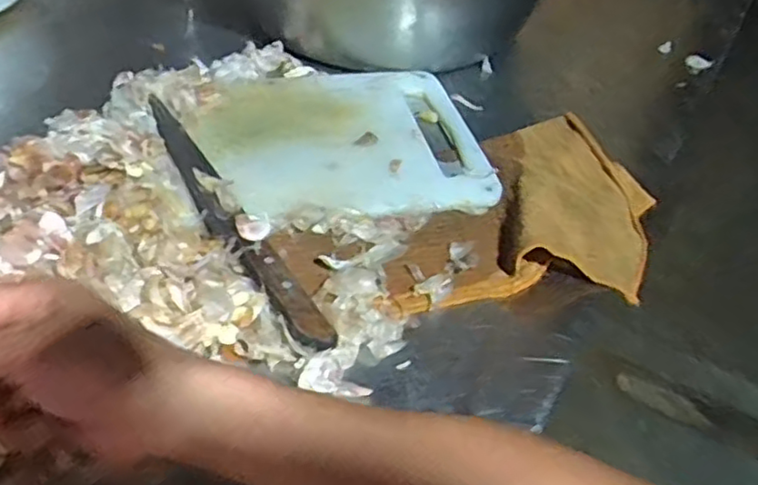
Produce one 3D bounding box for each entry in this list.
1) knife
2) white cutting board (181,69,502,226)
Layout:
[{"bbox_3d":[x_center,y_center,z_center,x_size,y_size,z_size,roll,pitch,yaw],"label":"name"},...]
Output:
[{"bbox_3d":[-0.132,-0.032,0.563,0.034,0.016,0.343,-20,48,-26],"label":"knife"},{"bbox_3d":[-0.040,-0.109,0.668,0.266,0.010,0.248,-5,43,-12],"label":"white cutting board"}]

